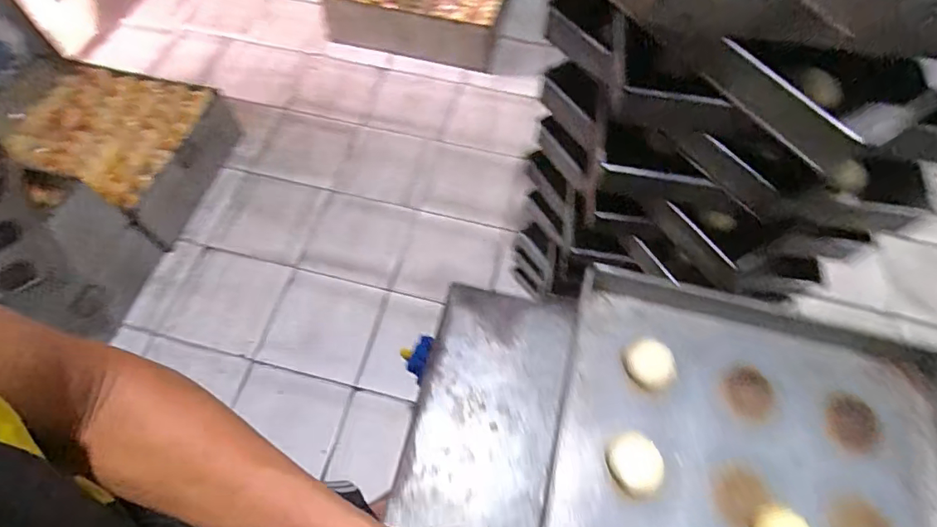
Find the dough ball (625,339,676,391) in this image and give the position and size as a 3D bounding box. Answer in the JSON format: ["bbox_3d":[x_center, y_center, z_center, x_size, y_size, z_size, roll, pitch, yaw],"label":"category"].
[{"bbox_3d":[0.230,0.128,0.624,0.049,0.035,0.062,-28,66,-15],"label":"dough ball"}]

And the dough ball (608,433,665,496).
[{"bbox_3d":[0.196,0.235,0.578,0.055,0.027,0.064,-35,68,-18],"label":"dough ball"}]

